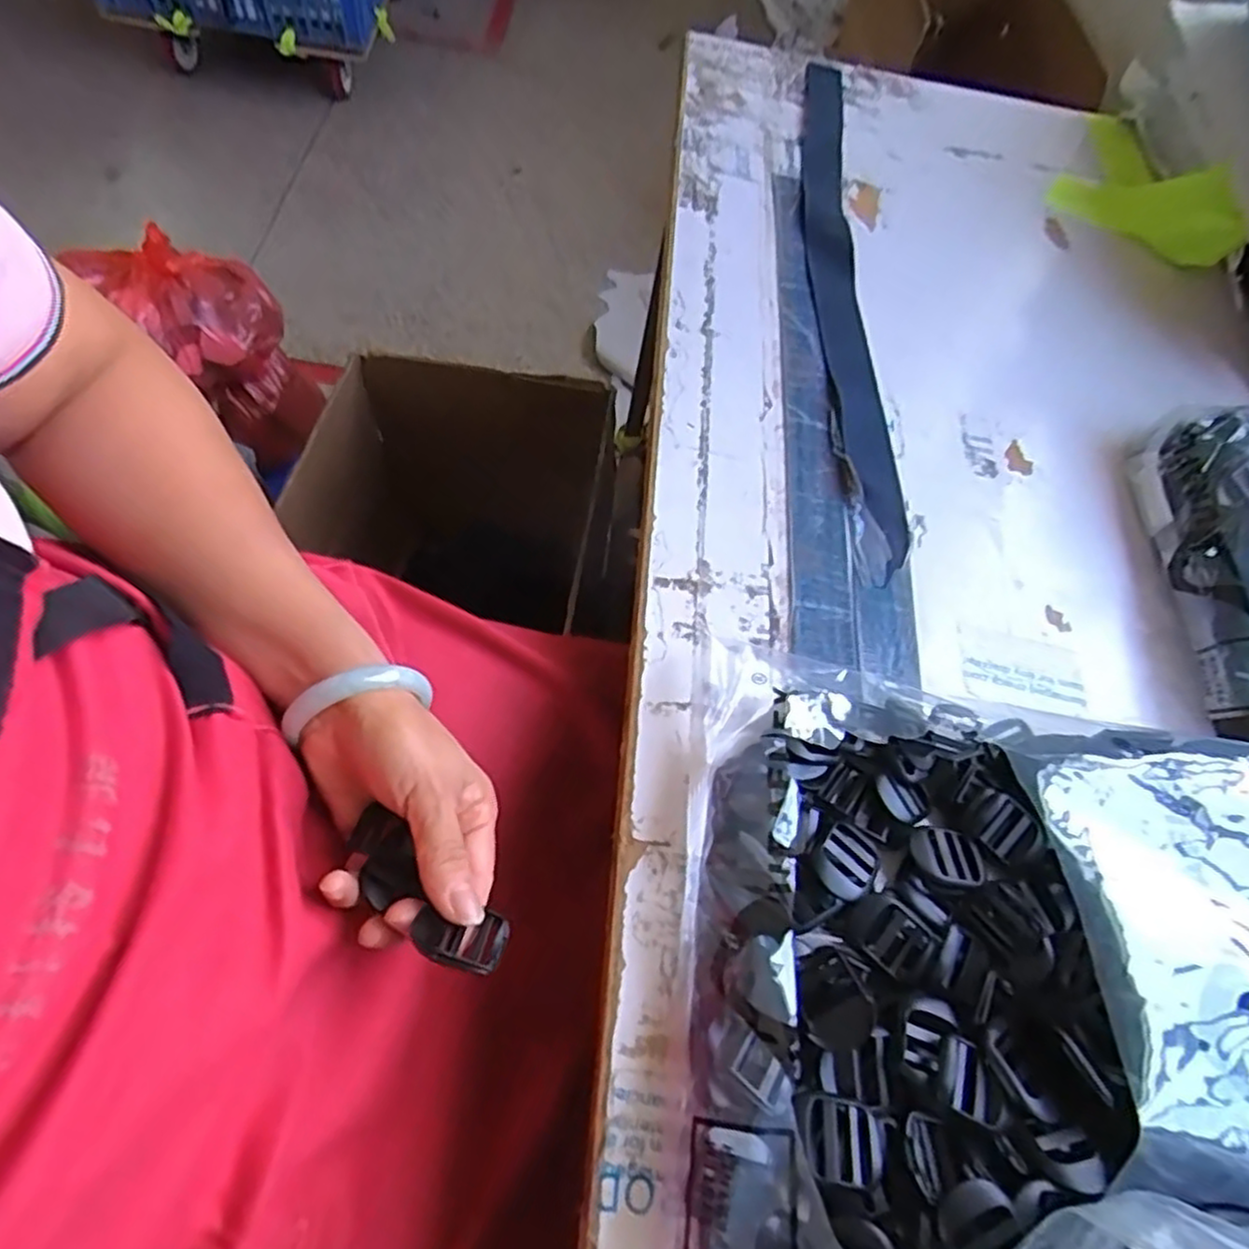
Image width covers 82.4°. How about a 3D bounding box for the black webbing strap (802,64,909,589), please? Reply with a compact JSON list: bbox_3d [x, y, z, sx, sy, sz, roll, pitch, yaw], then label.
[{"bbox_3d":[0.181,-0.318,0.614,0.055,0.011,0.655,13,59,-12],"label":"black webbing strap"}]

